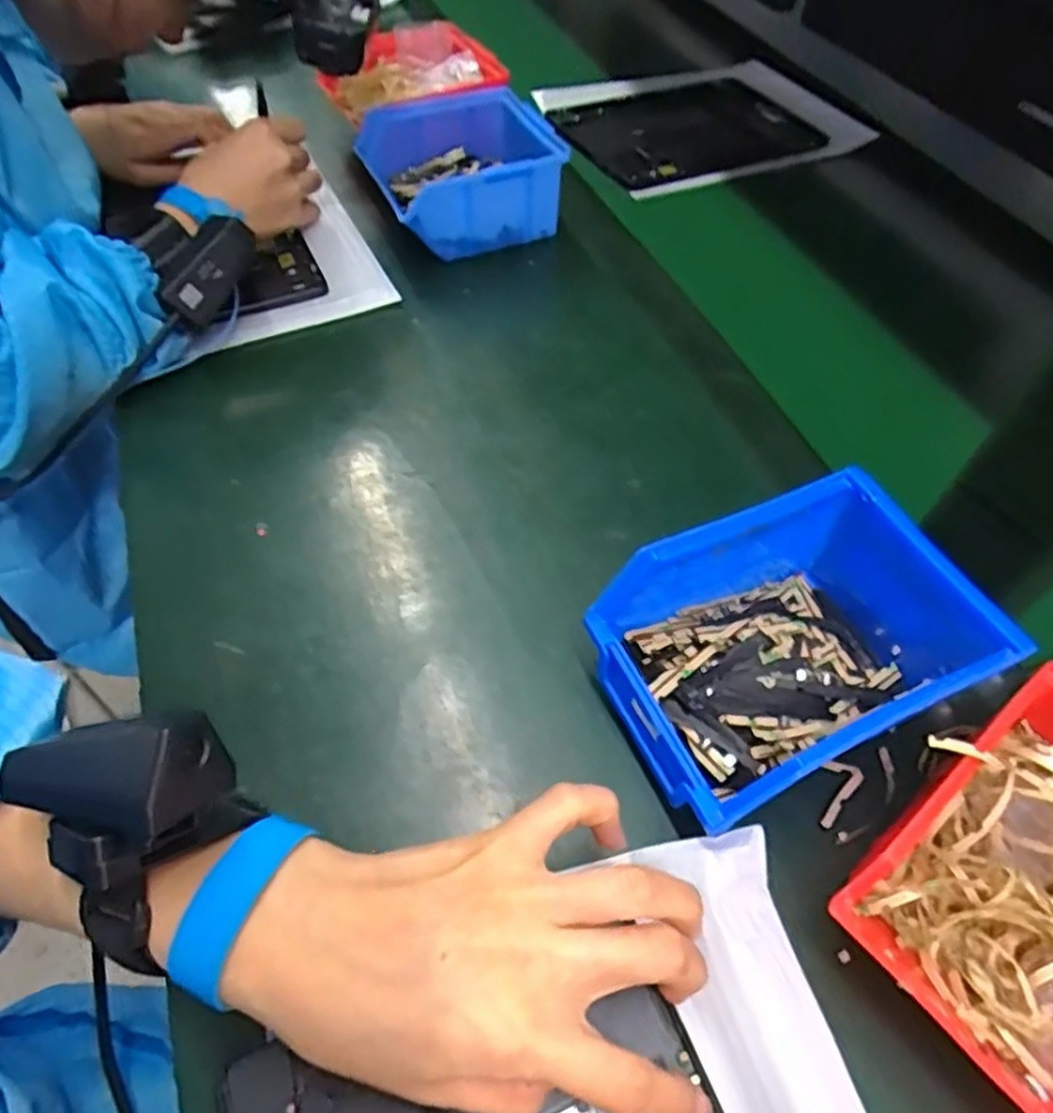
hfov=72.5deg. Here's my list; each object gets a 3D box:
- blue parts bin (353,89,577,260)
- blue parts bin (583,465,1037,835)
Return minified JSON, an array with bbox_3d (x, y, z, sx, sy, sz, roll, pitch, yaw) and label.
[{"bbox_3d":[-0.050,-0.297,0.565,0.136,0.072,0.124,-16,56,-15],"label":"blue parts bin"},{"bbox_3d":[0.119,0.040,0.317,0.165,0.078,0.106,-19,57,-17],"label":"blue parts bin"}]

